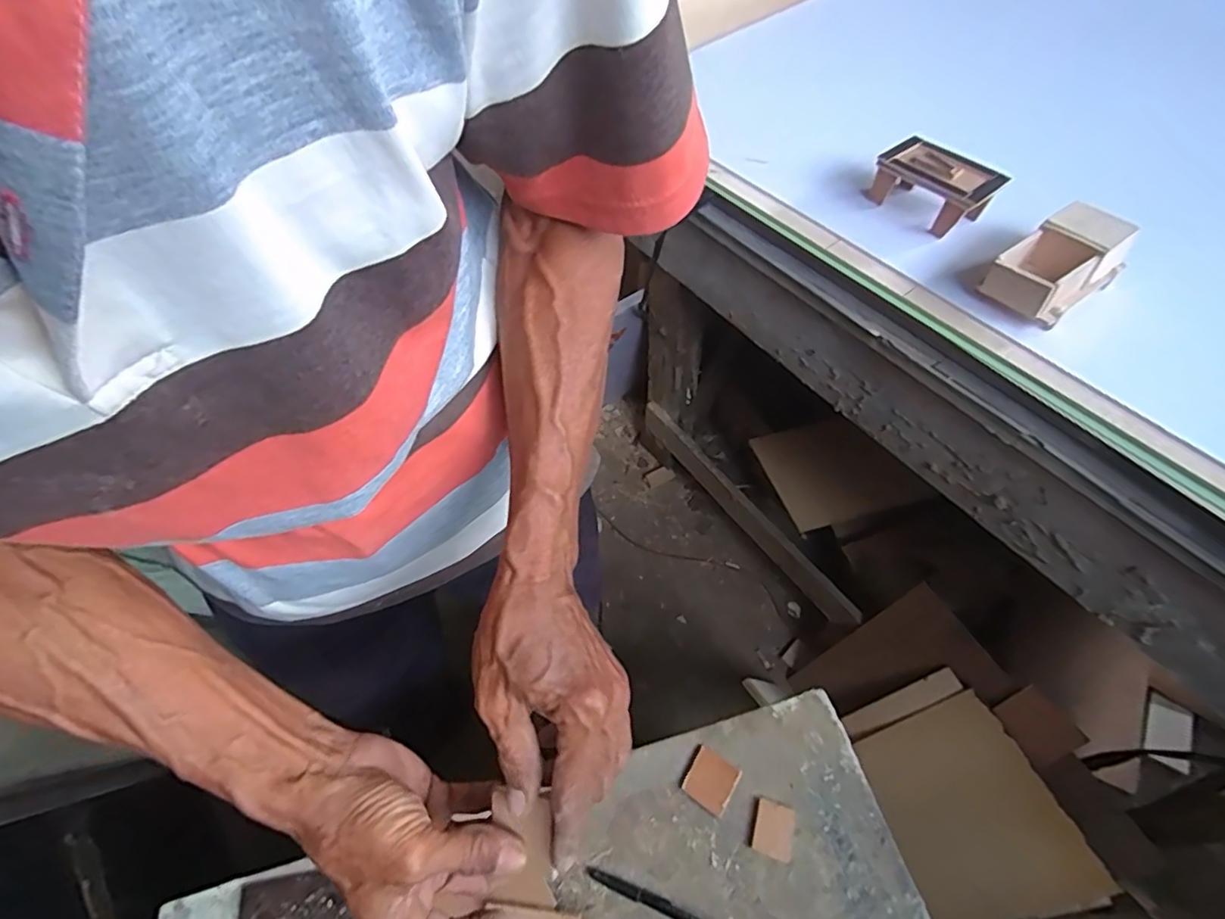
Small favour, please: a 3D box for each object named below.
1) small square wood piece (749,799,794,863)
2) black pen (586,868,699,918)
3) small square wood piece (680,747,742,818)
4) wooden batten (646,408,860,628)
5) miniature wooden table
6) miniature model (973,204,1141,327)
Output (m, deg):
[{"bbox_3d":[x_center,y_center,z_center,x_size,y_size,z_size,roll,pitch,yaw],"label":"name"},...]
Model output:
[{"bbox_3d":[0.129,0.299,0.476,0.031,0.006,0.037,15,60,13],"label":"small square wood piece"},{"bbox_3d":[0.051,0.344,0.446,0.148,0.009,0.009,18,60,14],"label":"black pen"},{"bbox_3d":[0.082,0.270,0.497,0.039,0.004,0.039,29,64,20],"label":"small square wood piece"},{"bbox_3d":[0.245,0.095,1.142,0.027,0.083,0.559,-33,61,-16],"label":"wooden batten"},{"bbox_3d":[0.328,-0.281,0.610,0.065,0.057,0.121,-40,64,-20],"label":"miniature wooden table"},{"bbox_3d":[0.409,-0.180,0.539,0.126,0.048,0.072,-33,62,-16],"label":"miniature model"}]

